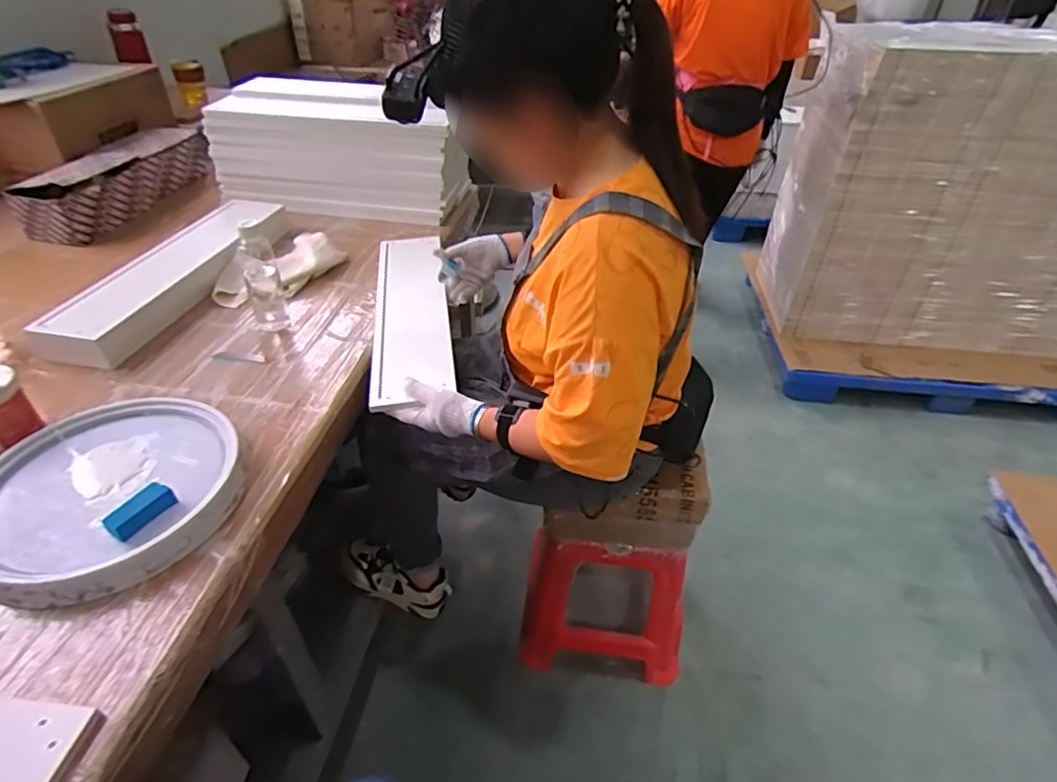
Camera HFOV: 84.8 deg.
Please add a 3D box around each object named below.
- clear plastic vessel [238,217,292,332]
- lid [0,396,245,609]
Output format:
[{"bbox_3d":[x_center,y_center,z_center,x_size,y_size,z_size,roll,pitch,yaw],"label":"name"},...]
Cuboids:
[{"bbox_3d":[-0.437,-0.190,0.948,0.053,0.199,0.050,-15,42,-18],"label":"clear plastic vessel"},{"bbox_3d":[-0.519,0.109,0.715,0.302,0.038,0.288,0,39,0],"label":"lid"}]

